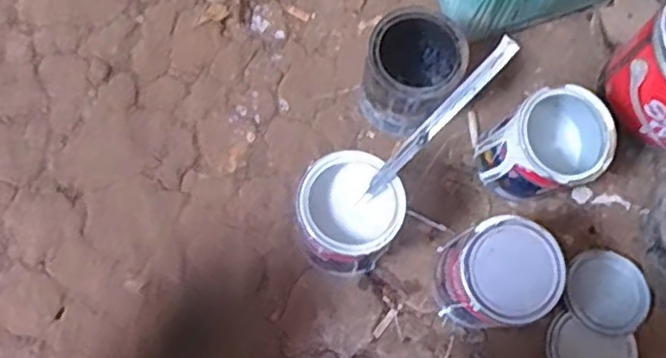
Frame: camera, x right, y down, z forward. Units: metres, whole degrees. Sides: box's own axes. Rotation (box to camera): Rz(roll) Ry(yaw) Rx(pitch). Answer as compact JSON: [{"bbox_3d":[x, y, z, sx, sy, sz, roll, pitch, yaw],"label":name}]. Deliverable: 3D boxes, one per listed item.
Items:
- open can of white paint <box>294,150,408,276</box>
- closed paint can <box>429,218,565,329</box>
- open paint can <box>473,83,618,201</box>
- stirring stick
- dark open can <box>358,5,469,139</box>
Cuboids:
[{"bbox_3d":[0.014,0.044,0.740,0.108,0.140,0.127,27,77,5],"label":"open can of white paint"},{"bbox_3d":[0.172,0.104,0.725,0.111,0.142,0.101,0,79,0],"label":"closed paint can"},{"bbox_3d":[0.240,-0.030,0.766,0.111,0.136,0.109,0,76,-2],"label":"open paint can"},{"bbox_3d":[0.096,-0.051,0.629,0.018,0.015,0.216,48,127,8],"label":"stirring stick"},{"bbox_3d":[0.086,-0.124,0.778,0.095,0.134,0.110,39,78,8],"label":"dark open can"}]

